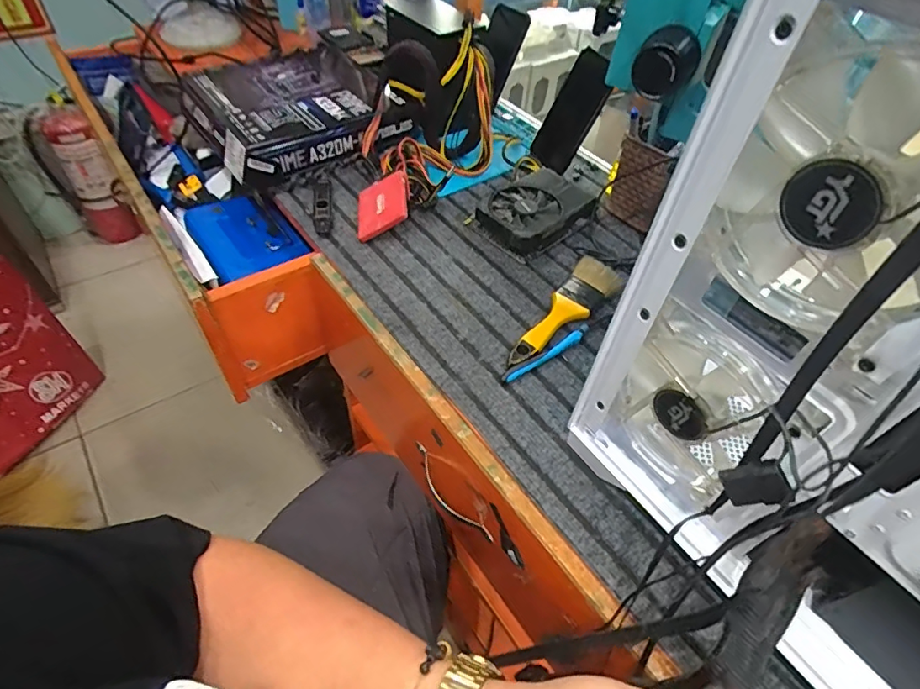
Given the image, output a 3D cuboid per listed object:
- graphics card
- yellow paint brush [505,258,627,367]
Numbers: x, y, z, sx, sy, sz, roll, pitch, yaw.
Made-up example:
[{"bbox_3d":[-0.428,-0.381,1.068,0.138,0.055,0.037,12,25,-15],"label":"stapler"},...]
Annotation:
[{"bbox_3d":[0.096,-0.178,0.668,0.146,0.039,0.108,-31,59,-28],"label":"graphics card"},{"bbox_3d":[0.118,-0.033,0.562,0.053,0.020,0.188,32,54,21],"label":"yellow paint brush"}]

